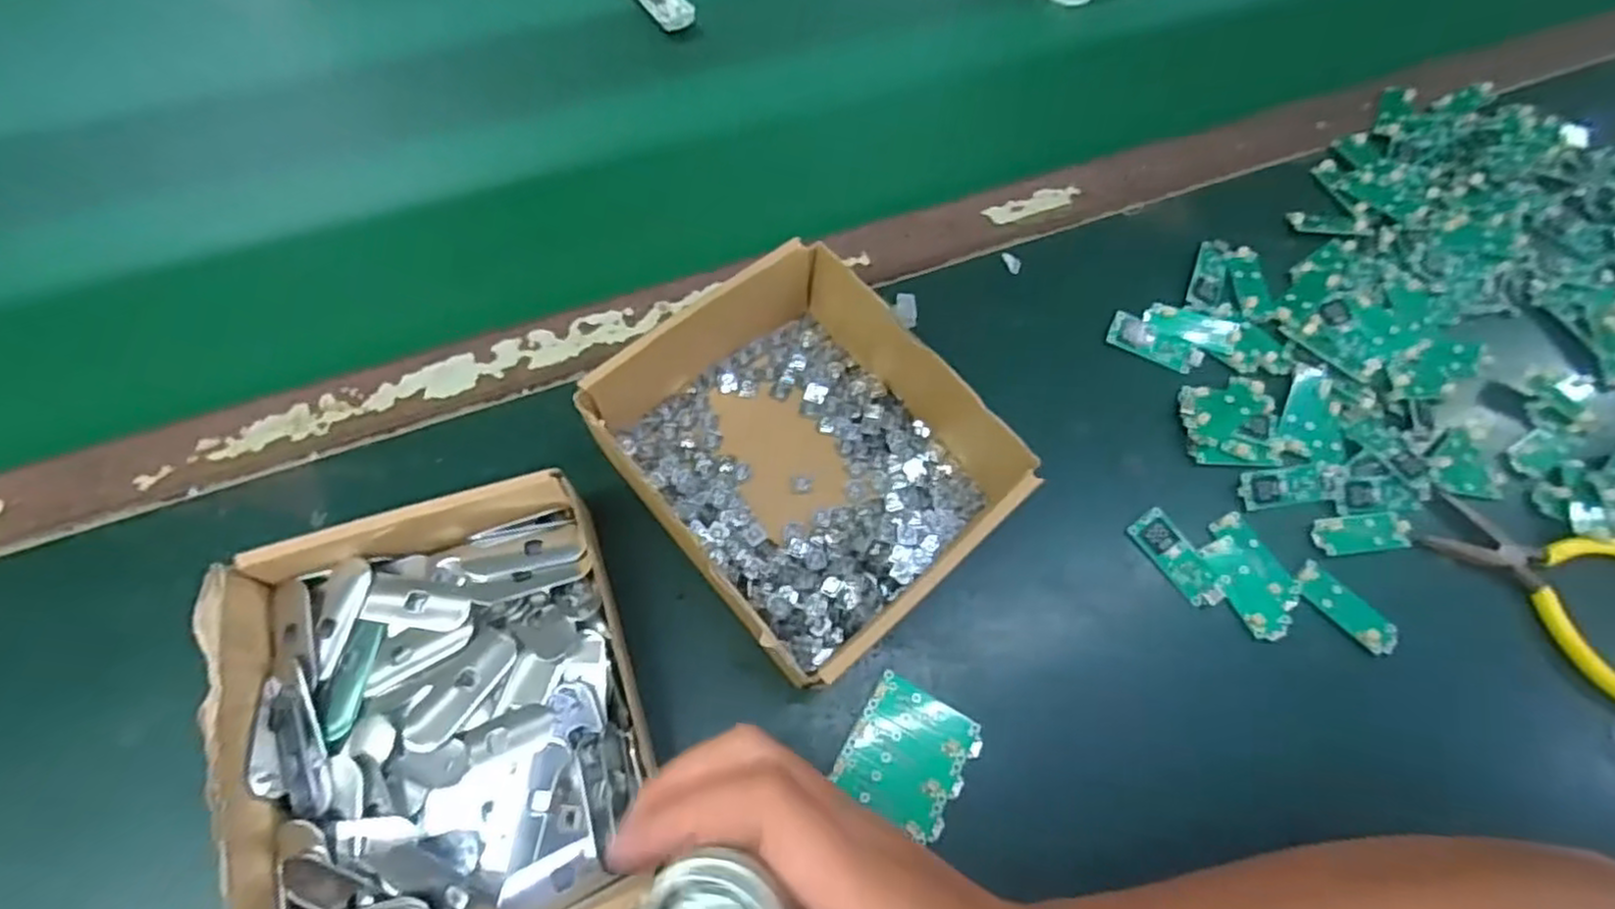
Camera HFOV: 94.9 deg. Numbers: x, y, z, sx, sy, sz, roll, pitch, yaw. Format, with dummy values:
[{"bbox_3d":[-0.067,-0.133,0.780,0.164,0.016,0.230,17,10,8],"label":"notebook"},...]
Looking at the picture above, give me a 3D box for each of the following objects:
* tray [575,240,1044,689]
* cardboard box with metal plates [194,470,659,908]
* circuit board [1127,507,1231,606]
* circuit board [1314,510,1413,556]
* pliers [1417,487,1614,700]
[{"bbox_3d":[0.001,-0.005,0.351,0.155,0.051,0.176,-37,73,-18],"label":"tray"},{"bbox_3d":[-0.138,0.105,0.290,0.136,0.054,0.167,-17,68,-11],"label":"cardboard box with metal plates"},{"bbox_3d":[0.185,0.051,0.367,0.020,0.006,0.052,-35,72,-17],"label":"circuit board"},{"bbox_3d":[0.286,0.040,0.382,0.052,0.004,0.019,-7,67,-6],"label":"circuit board"},{"bbox_3d":[0.373,0.061,0.373,0.113,0.020,0.084,32,68,10],"label":"pliers"}]

